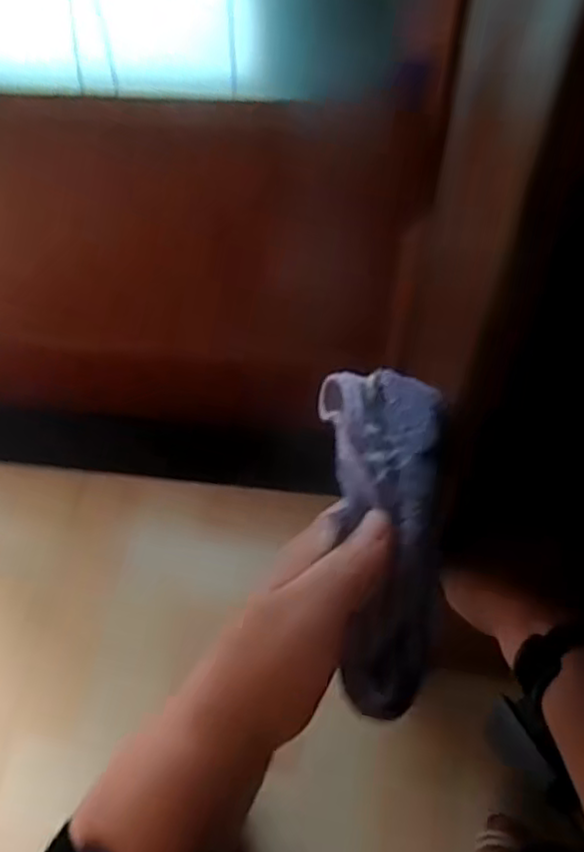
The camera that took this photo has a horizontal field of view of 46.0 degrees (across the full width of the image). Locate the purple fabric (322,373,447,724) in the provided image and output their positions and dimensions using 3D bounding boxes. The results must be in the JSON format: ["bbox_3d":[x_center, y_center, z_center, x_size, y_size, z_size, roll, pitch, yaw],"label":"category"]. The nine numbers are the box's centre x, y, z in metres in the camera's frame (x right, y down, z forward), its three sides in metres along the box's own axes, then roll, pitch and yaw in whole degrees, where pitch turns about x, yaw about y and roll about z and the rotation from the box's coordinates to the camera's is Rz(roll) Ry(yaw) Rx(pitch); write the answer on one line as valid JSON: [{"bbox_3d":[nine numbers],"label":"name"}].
[{"bbox_3d":[0.044,0.051,0.325,0.053,0.041,0.158,0,80,1],"label":"purple fabric"}]

